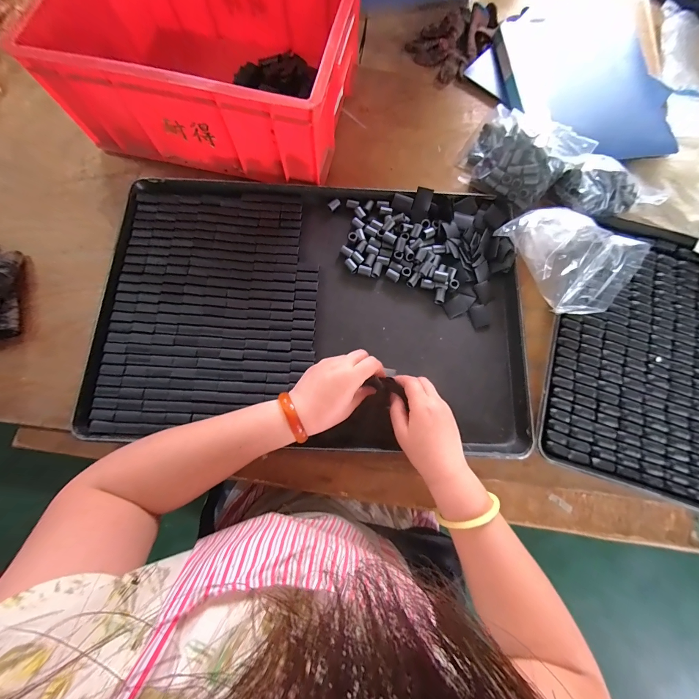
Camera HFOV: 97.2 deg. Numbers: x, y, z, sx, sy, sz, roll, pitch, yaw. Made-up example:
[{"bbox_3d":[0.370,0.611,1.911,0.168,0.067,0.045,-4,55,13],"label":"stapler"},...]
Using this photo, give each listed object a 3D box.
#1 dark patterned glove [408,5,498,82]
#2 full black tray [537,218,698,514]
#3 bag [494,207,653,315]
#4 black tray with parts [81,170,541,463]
[{"bbox_3d":[0.211,-0.600,0.590,0.190,0.029,0.120,-42,81,-10],"label":"dark patterned glove"},{"bbox_3d":[0.593,0.052,0.428,0.617,0.023,0.390,18,75,3],"label":"full black tray"},{"bbox_3d":[0.307,-0.133,0.433,0.100,0.076,0.172,-30,79,-8],"label":"bag"},{"bbox_3d":[-0.046,-0.063,0.448,0.589,0.042,0.382,3,74,-1],"label":"black tray with parts"}]

